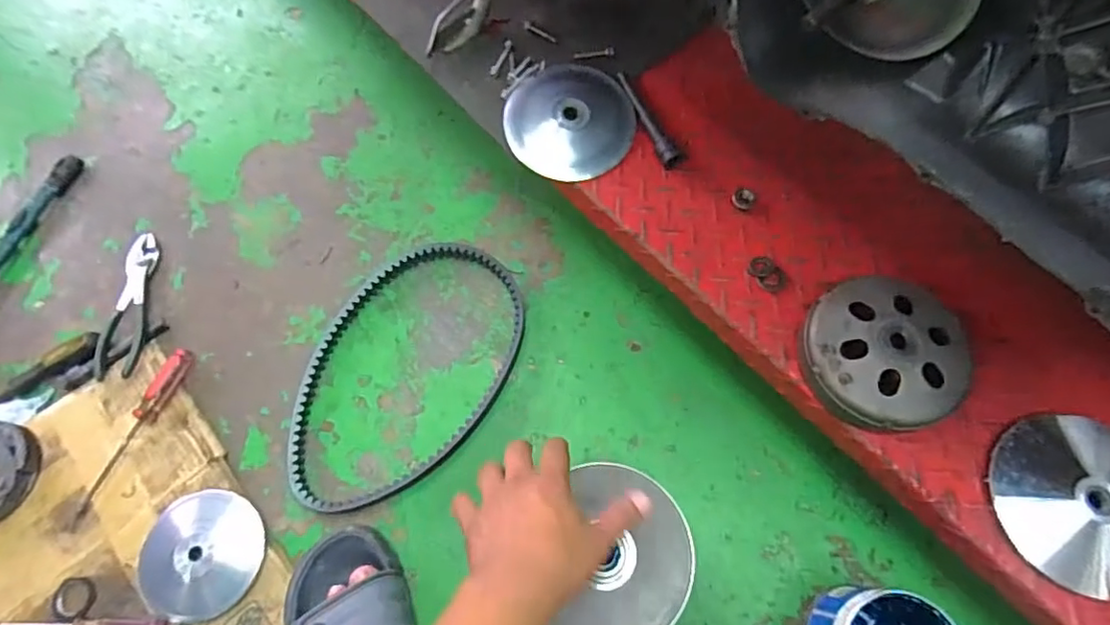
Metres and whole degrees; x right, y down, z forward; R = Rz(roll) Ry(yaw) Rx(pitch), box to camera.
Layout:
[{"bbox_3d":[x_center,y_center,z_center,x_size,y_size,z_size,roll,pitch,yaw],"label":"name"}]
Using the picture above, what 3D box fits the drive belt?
[{"bbox_3d":[-0.171,0.067,0.676,0.220,0.023,0.340,21,71,10],"label":"drive belt"}]

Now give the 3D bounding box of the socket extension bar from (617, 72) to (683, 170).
[{"bbox_3d":[0.094,-0.199,0.614,0.019,0.020,0.122,-26,70,-8],"label":"socket extension bar"}]

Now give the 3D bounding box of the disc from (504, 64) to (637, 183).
[{"bbox_3d":[0.014,-0.202,0.612,0.130,0.026,0.121,-1,69,2],"label":"disc"}]

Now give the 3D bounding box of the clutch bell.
[{"bbox_3d":[0.280,0.034,0.500,0.130,0.047,0.128,-1,69,2],"label":"clutch bell"}]

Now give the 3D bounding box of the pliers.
[{"bbox_3d":[-0.522,-0.013,0.717,0.045,0.014,0.188,-6,69,0],"label":"pliers"}]

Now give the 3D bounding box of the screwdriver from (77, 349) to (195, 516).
[{"bbox_3d":[-0.469,0.129,0.654,0.024,0.018,0.194,22,71,10],"label":"screwdriver"}]

